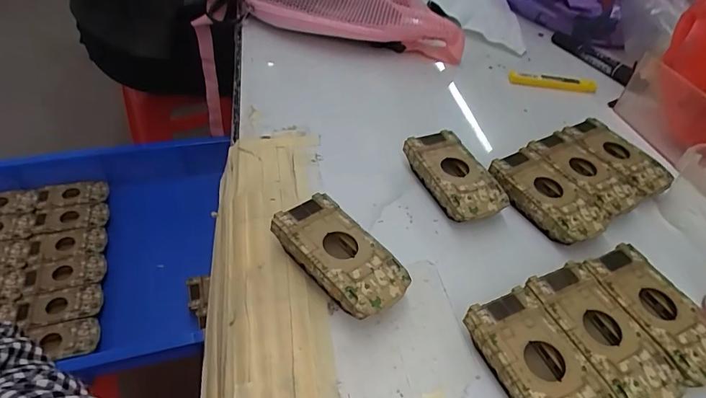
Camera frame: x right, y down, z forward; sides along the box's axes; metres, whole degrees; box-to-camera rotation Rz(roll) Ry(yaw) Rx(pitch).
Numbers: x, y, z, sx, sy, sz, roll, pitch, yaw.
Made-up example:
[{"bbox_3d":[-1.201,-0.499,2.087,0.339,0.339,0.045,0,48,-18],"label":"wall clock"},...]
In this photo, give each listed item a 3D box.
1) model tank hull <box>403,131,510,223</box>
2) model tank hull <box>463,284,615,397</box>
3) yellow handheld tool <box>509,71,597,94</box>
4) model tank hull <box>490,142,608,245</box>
[{"bbox_3d":[0.087,-0.017,0.372,0.051,0.026,0.091,-16,51,-21],"label":"model tank hull"},{"bbox_3d":[0.111,0.105,0.260,0.052,0.025,0.095,-16,50,-20],"label":"model tank hull"},{"bbox_3d":[0.241,-0.142,0.522,0.104,0.012,0.013,9,46,1],"label":"yellow handheld tool"},{"bbox_3d":[0.164,-0.002,0.367,0.055,0.021,0.093,-21,52,-25],"label":"model tank hull"}]

